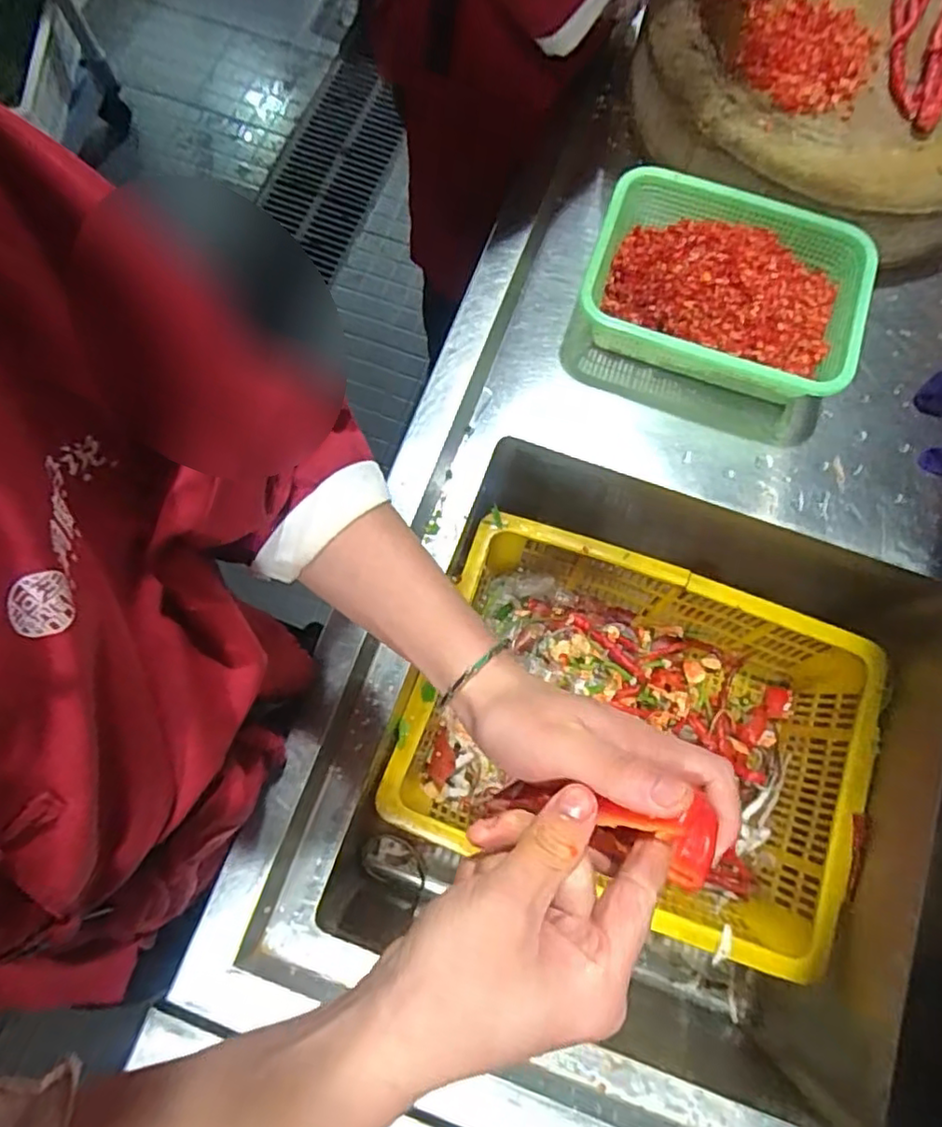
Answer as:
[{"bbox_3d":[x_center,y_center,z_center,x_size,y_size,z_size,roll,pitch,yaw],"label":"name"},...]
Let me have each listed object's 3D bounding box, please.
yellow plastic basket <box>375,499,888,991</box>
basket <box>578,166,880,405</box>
[{"bbox_3d":[0.184,0.192,0.748,0.479,0.131,0.362,20,77,5],"label":"yellow plastic basket"},{"bbox_3d":[0.260,-0.281,0.662,0.275,0.079,0.204,18,77,4],"label":"basket"}]

